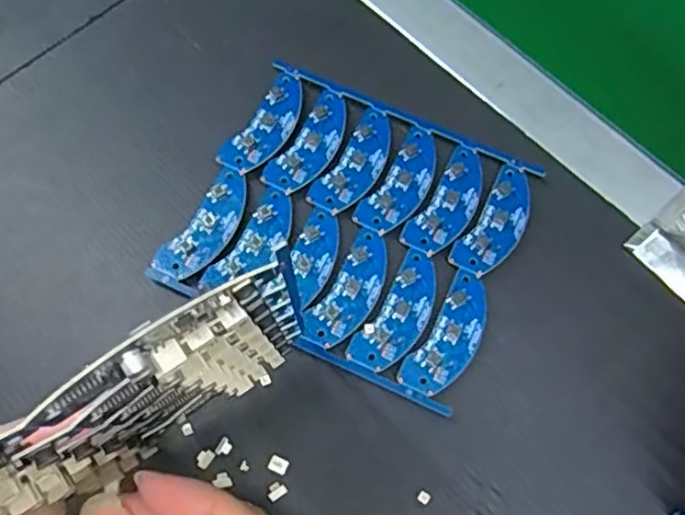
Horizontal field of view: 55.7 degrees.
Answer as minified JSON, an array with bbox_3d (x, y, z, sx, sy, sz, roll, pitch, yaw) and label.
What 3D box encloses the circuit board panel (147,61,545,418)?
[{"bbox_3d":[0.006,-0.016,0.331,0.152,0.011,0.136,25,71,9],"label":"circuit board panel"}]

